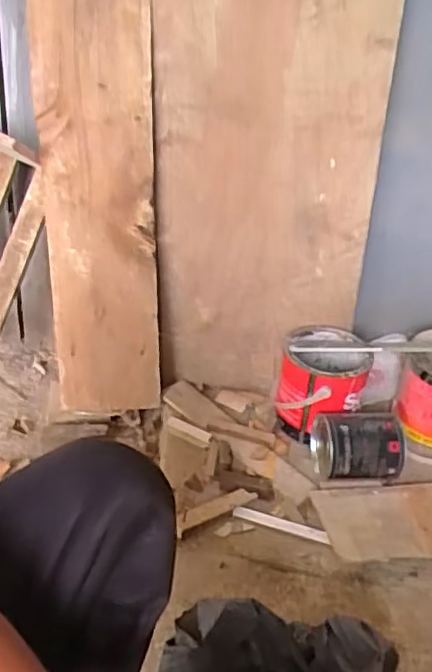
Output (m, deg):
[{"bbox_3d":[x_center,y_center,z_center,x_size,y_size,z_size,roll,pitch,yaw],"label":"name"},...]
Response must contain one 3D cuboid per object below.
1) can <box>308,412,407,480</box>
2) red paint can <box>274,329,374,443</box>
[{"bbox_3d":[0.233,0.179,1.068,0.130,0.095,0.109,-1,33,-10],"label":"can"},{"bbox_3d":[0.185,0.090,1.151,0.148,0.158,0.159,9,33,6],"label":"red paint can"}]

